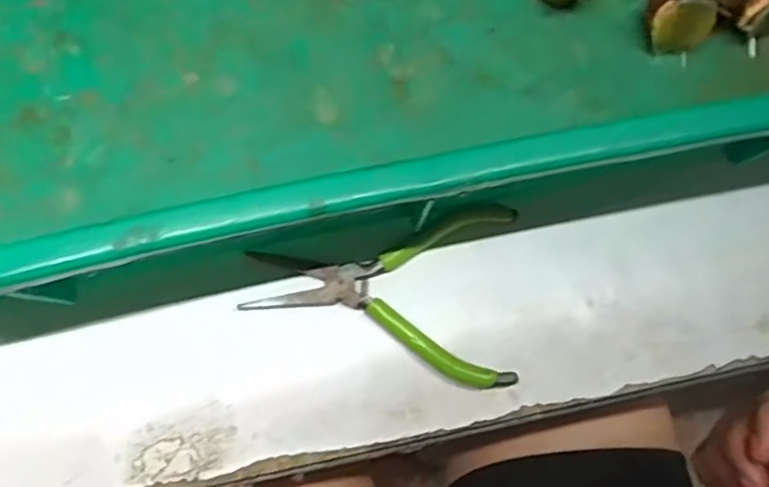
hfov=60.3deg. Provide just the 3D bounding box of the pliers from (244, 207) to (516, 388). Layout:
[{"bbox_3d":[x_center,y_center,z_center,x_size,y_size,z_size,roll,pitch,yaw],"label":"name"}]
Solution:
[{"bbox_3d":[-0.001,0.018,0.286,0.114,0.008,0.076,5,75,0],"label":"pliers"}]

